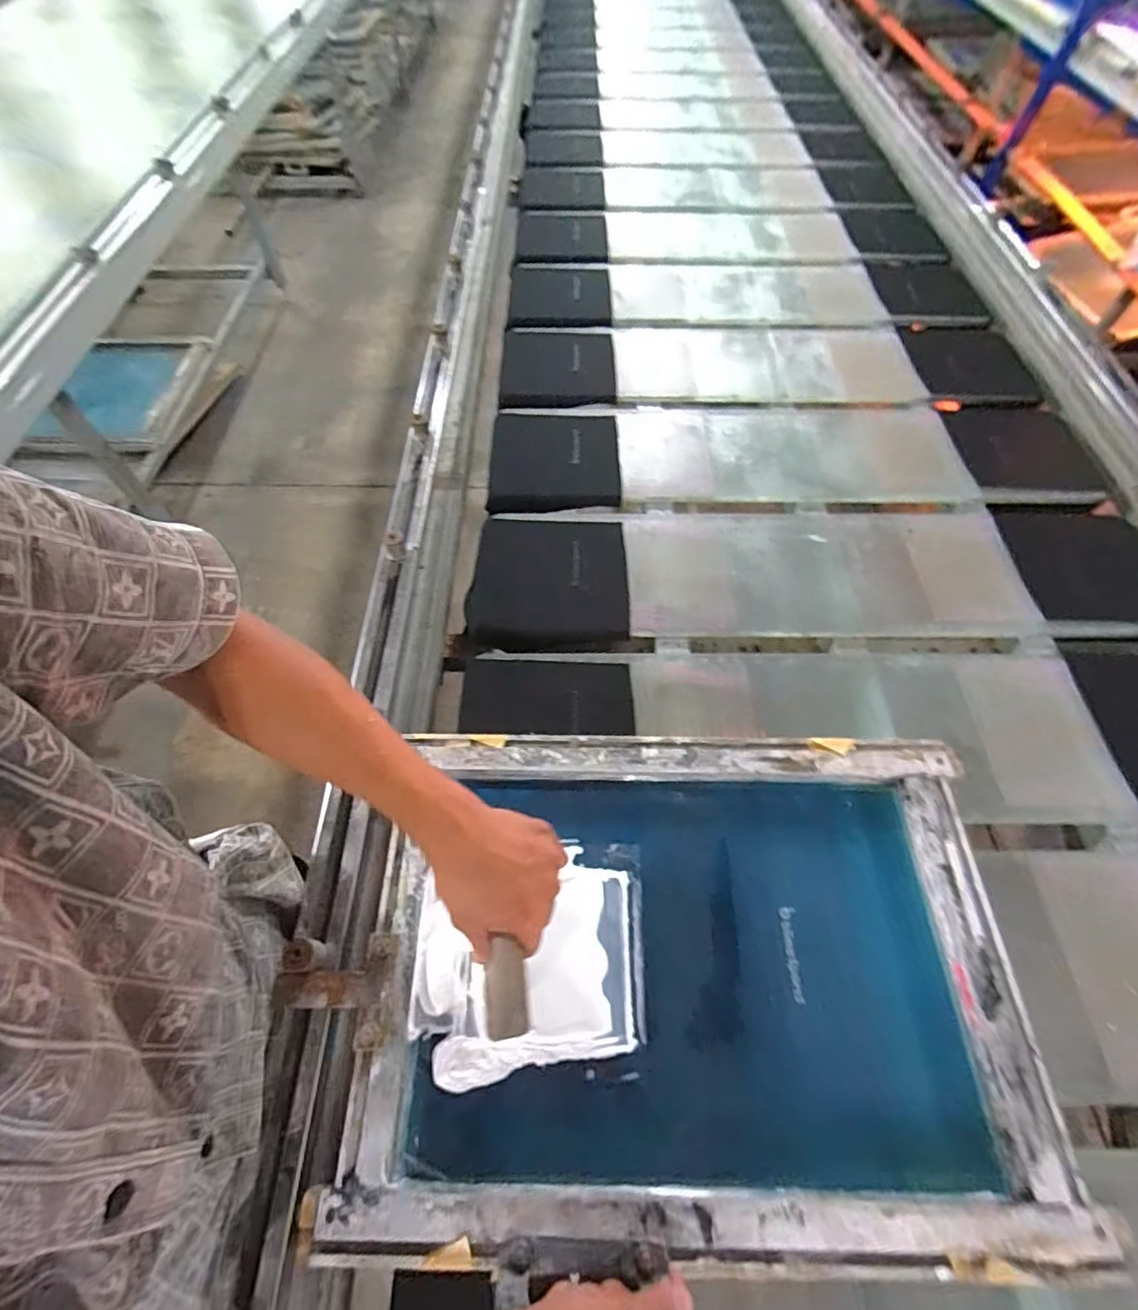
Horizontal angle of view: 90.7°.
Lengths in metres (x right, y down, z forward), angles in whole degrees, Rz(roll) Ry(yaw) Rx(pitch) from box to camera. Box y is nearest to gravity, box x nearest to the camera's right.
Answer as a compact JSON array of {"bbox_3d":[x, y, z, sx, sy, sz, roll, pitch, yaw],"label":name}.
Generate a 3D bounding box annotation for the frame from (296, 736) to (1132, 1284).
[{"bbox_3d":[0.099,0.256,0.486,0.533,0.052,0.381,-2,56,3],"label":"frame"}]

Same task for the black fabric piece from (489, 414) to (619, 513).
[{"bbox_3d":[-0.021,-0.290,0.850,0.192,0.034,0.207,-2,59,1],"label":"black fabric piece"}]

